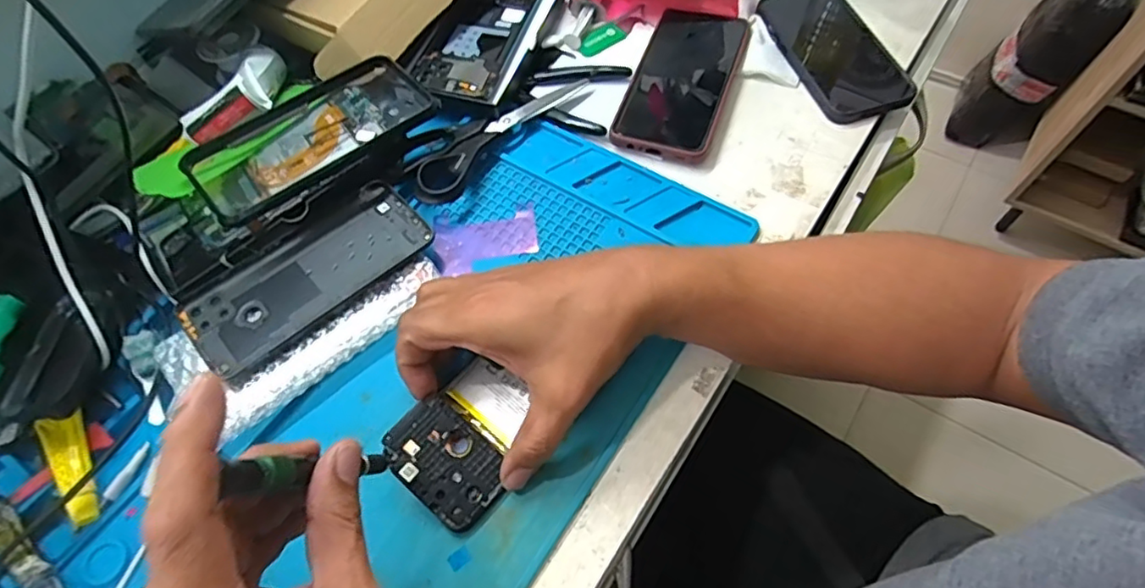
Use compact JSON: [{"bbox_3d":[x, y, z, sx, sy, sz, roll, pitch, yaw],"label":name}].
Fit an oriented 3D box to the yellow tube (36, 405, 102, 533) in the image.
[{"bbox_3d":[-0.298,0.104,0.358,0.022,0.006,0.069,-18,69,-28],"label":"yellow tube"}]

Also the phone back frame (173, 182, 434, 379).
[{"bbox_3d":[-0.179,-0.015,0.412,0.161,0.009,0.075,-40,66,-17],"label":"phone back frame"}]

